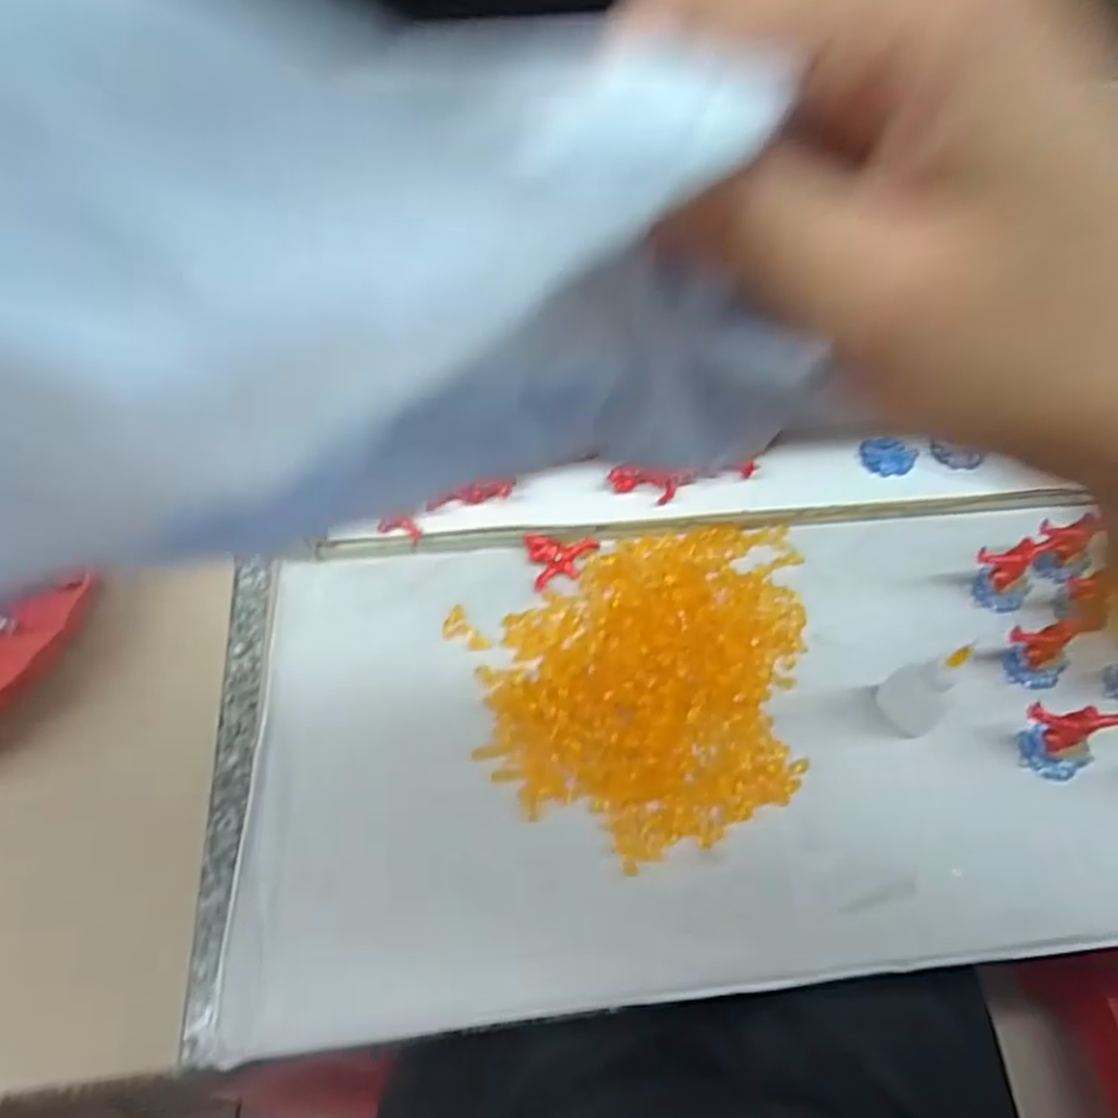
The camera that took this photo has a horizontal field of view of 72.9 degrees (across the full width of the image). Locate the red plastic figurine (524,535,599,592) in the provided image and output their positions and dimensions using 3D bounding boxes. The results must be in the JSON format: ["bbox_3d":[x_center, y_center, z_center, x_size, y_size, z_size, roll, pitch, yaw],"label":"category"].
[{"bbox_3d":[0.004,-0.002,0.492,0.045,0.010,0.036,-10,61,-6],"label":"red plastic figurine"}]

